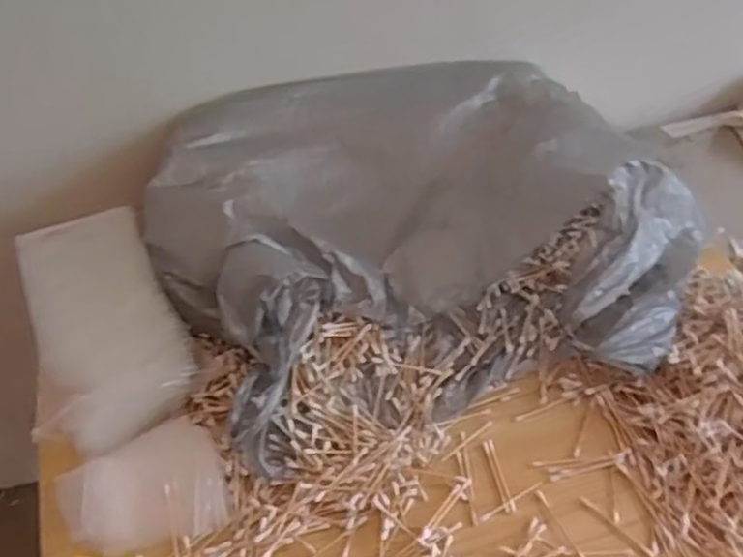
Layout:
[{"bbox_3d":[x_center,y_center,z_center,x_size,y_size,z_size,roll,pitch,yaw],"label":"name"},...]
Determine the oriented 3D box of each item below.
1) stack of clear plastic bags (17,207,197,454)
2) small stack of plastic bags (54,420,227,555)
[{"bbox_3d":[-0.267,0.039,0.702,0.142,0.069,0.251,-17,47,-16],"label":"stack of clear plastic bags"},{"bbox_3d":[-0.197,0.176,0.612,0.132,0.029,0.106,-12,46,-12],"label":"small stack of plastic bags"}]

